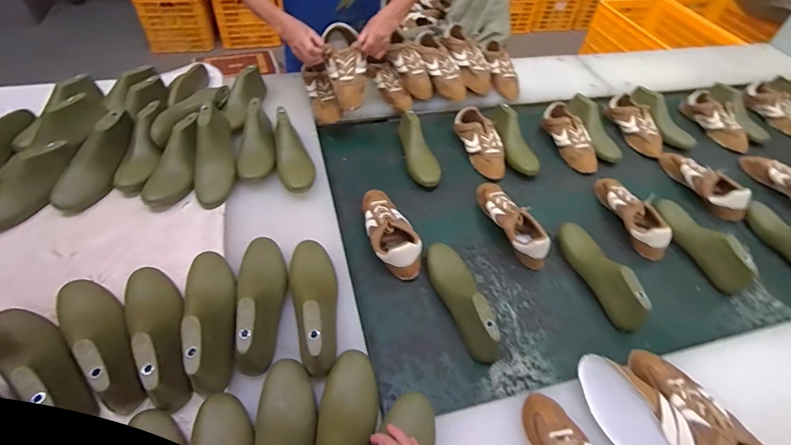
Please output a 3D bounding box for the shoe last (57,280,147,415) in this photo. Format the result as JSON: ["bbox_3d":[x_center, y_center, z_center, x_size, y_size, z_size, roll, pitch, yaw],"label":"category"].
[{"bbox_3d":[-0.474,0.173,0.632,0.079,0.075,0.270,-35,60,-28],"label":"shoe last"}]

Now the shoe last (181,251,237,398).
[{"bbox_3d":[-0.312,0.146,0.667,0.078,0.089,0.269,-14,52,-14],"label":"shoe last"}]

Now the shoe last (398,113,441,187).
[{"bbox_3d":[0.061,-0.211,1.083,0.078,0.086,0.247,-7,51,-9],"label":"shoe last"}]

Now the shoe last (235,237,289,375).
[{"bbox_3d":[-0.233,0.122,0.700,0.084,0.076,0.256,-7,51,-10],"label":"shoe last"}]

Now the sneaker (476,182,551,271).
[{"bbox_3d":[0.267,-0.014,0.940,0.081,0.075,0.255,-14,52,-14],"label":"sneaker"}]

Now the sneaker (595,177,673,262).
[{"bbox_3d":[0.587,-0.028,0.984,0.095,0.077,0.252,-4,50,-7],"label":"sneaker"}]

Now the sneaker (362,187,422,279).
[{"bbox_3d":[-0.021,0.013,0.892,0.094,0.079,0.248,-18,53,-17],"label":"sneaker"}]

